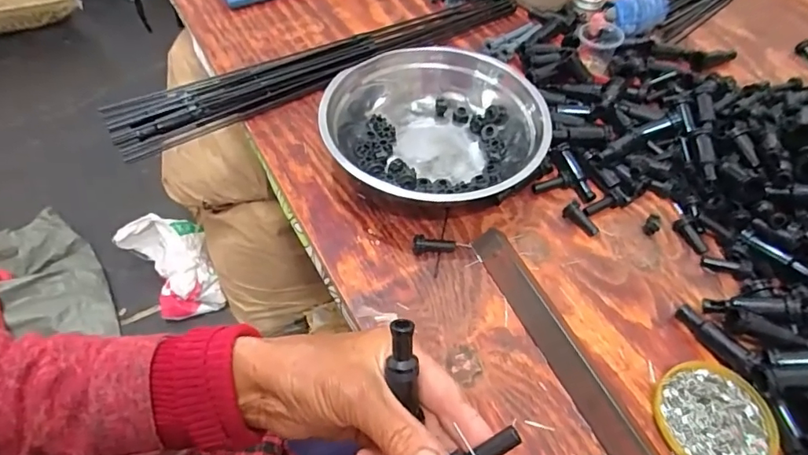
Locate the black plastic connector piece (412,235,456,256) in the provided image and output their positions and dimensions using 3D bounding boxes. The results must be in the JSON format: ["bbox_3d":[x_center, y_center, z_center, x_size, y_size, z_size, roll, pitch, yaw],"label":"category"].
[{"bbox_3d":[0.028,0.017,0.462,0.039,0.016,0.012,1,53,-2],"label":"black plastic connector piece"}]

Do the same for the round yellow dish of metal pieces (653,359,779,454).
[{"bbox_3d":[0.235,0.143,0.382,0.085,0.006,0.081,1,53,-2],"label":"round yellow dish of metal pieces"}]

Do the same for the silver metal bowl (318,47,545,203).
[{"bbox_3d":[0.030,-0.096,0.515,0.209,0.062,0.210,1,53,-2],"label":"silver metal bowl"}]

